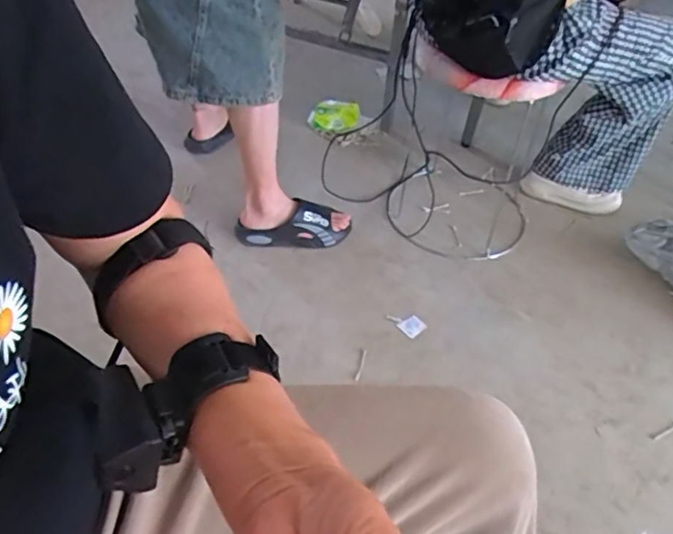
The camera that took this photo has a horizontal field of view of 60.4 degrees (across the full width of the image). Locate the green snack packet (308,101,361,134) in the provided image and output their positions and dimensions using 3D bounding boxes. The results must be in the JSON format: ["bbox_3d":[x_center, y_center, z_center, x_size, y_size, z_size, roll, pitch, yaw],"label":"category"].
[{"bbox_3d":[-0.006,-0.434,1.672,0.144,0.079,0.099,18,47,14],"label":"green snack packet"}]

